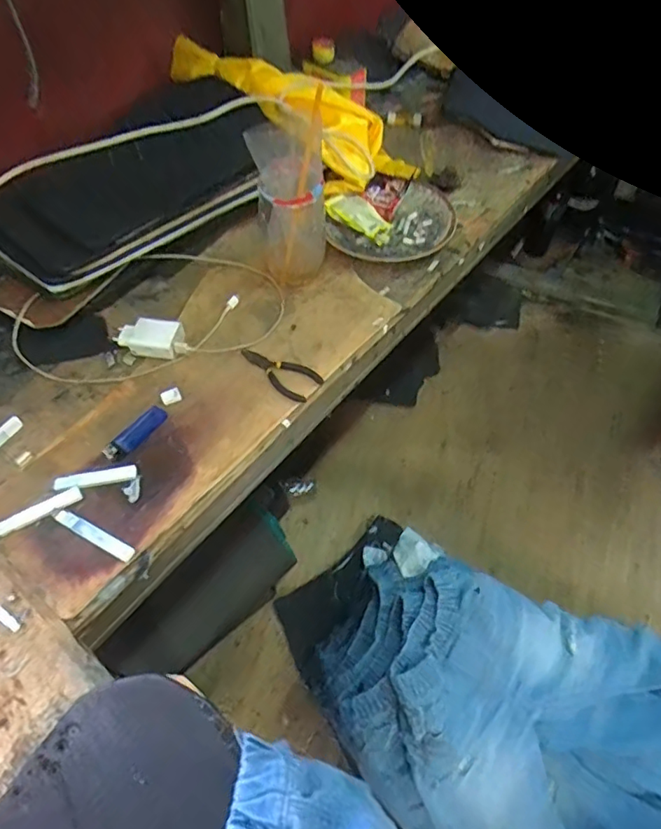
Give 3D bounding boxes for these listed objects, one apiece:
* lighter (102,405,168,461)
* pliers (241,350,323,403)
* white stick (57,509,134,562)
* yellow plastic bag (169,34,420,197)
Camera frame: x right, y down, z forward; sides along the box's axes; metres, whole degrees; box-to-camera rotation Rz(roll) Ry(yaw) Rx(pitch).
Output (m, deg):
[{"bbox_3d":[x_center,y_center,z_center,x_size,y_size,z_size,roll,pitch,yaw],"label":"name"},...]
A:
[{"bbox_3d":[-0.224,0.021,0.633,0.026,0.009,0.082,31,59,22],"label":"lighter"},{"bbox_3d":[-0.066,-0.055,0.682,0.107,0.008,0.051,28,58,20],"label":"pliers"},{"bbox_3d":[-0.239,0.121,0.553,0.094,0.006,0.016,23,56,17],"label":"white stick"},{"bbox_3d":[-0.071,-0.507,0.913,0.439,0.079,0.195,35,59,8],"label":"yellow plastic bag"}]

